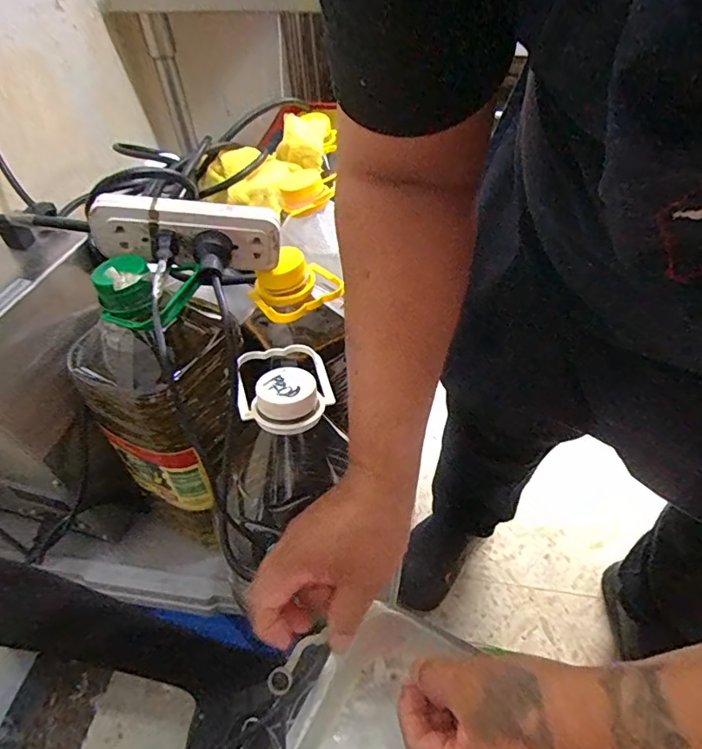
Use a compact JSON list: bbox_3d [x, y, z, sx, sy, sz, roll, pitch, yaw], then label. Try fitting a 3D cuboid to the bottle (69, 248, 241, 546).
[{"bbox_3d":[-0.174,0.025,0.482,0.131,0.261,0.132,33,57,29],"label":"bottle"}]

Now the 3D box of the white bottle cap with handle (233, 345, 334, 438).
[{"bbox_3d":[-0.058,0.007,0.424,0.077,0.029,0.090,-13,48,-8],"label":"white bottle cap with handle"}]

